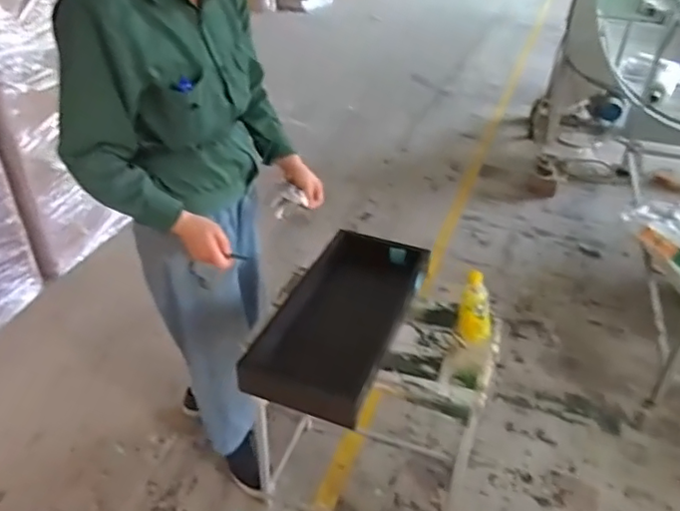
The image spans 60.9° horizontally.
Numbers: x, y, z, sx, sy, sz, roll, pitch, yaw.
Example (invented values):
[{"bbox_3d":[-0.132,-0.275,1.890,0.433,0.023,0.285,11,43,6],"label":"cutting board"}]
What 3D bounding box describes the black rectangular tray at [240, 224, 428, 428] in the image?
[{"bbox_3d":[0.007,0.126,1.303,0.272,0.071,0.554,14,38,17],"label":"black rectangular tray"}]

